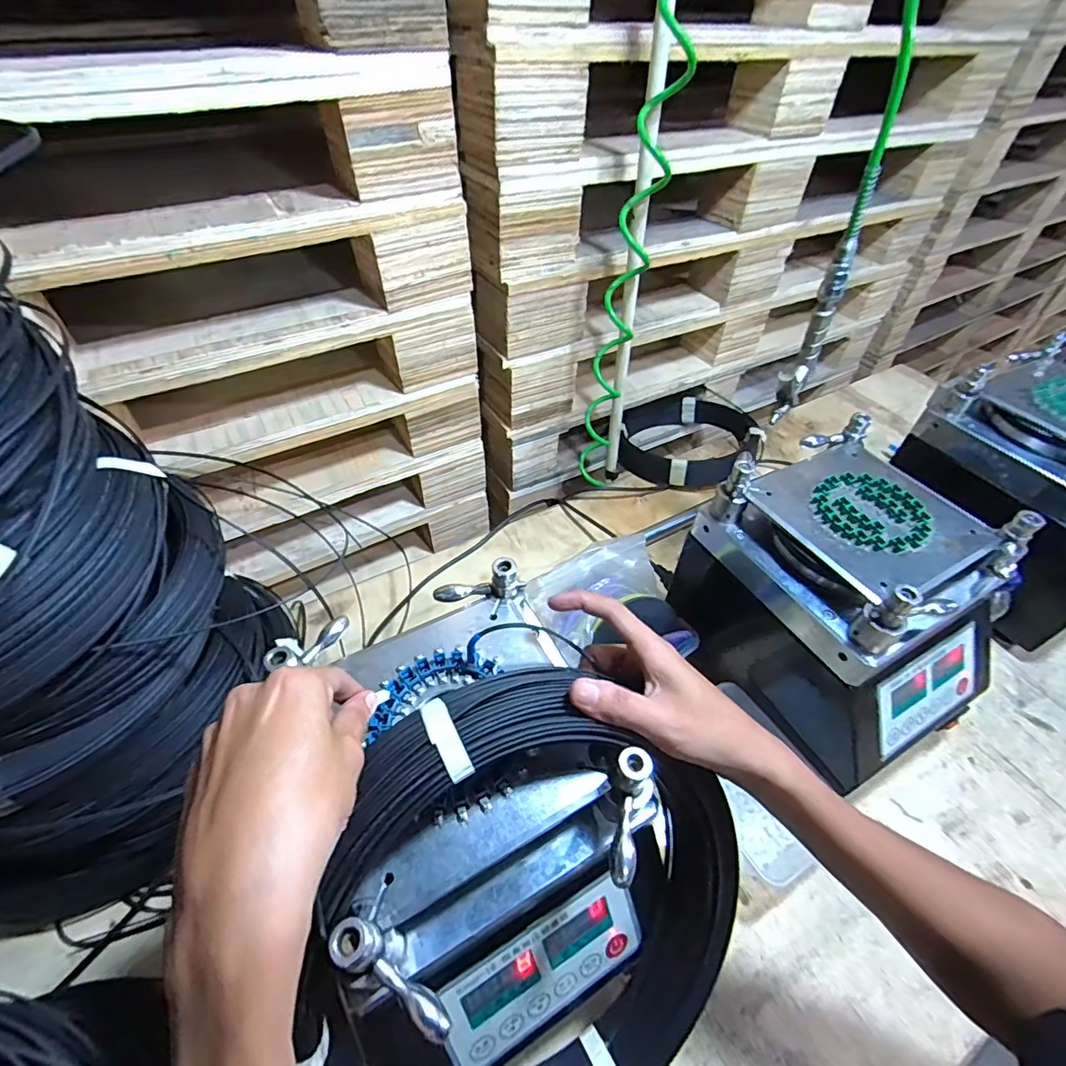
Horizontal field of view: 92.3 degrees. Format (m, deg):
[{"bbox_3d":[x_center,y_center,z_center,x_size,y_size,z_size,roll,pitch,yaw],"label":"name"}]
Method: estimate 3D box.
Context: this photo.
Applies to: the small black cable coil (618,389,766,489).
[{"bbox_3d":[0.290,-0.188,0.982,0.259,0.052,0.229,-17,51,-16],"label":"small black cable coil"}]

